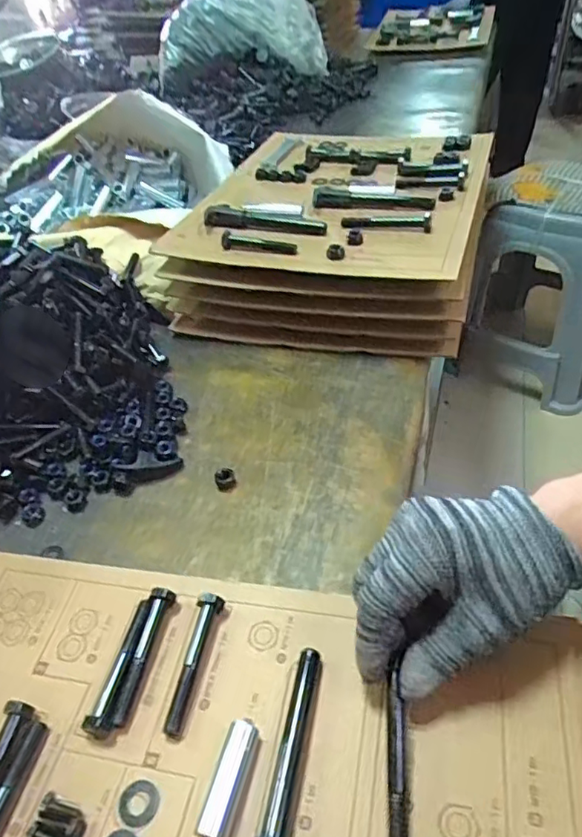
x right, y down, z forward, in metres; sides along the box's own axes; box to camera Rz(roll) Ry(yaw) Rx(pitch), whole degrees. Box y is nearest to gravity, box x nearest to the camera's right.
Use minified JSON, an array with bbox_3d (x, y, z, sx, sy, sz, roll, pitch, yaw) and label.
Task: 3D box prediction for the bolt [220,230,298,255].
[{"bbox_3d":[-0.030,-0.169,0.558,0.073,0.013,0.018,9,45,17],"label":"bolt"}]

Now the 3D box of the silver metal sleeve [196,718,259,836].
[{"bbox_3d":[-0.030,0.173,0.279,0.014,0.014,0.050,9,45,17],"label":"silver metal sleeve"}]

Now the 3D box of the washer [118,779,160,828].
[{"bbox_3d":[-0.074,0.186,0.282,0.020,0.004,0.019,-4,43,4],"label":"washer"}]

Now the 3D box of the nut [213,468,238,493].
[{"bbox_3d":[-0.052,0.049,0.462,0.017,0.011,0.018,-4,43,4],"label":"nut"}]

